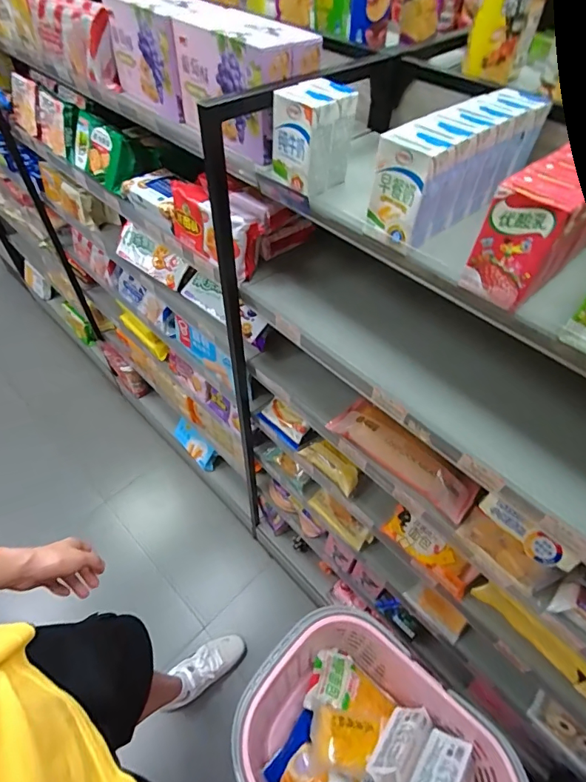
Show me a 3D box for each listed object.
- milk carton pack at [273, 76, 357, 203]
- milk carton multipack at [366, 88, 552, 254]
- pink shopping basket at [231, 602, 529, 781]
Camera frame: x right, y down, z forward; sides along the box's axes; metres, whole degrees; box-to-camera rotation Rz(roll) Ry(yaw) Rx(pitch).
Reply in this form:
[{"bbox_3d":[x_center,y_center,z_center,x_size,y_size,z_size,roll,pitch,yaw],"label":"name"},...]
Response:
[{"bbox_3d":[0.027,-0.327,0.558,0.072,0.102,0.098,38,61,25],"label":"milk carton pack"},{"bbox_3d":[0.197,-0.274,0.514,0.255,0.101,0.069,-37,61,-25],"label":"milk carton multipack"},{"bbox_3d":[0.125,0.615,0.725,0.417,0.238,0.316,36,60,24],"label":"pink shopping basket"}]

